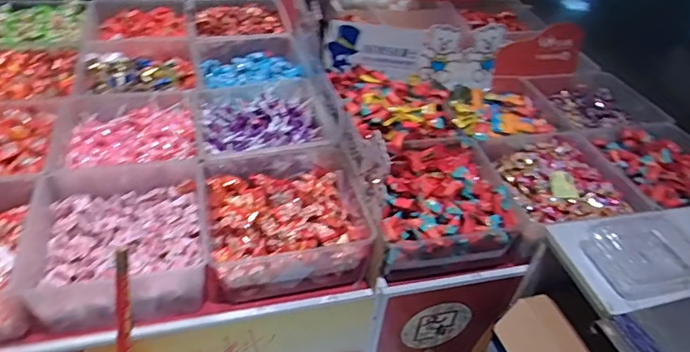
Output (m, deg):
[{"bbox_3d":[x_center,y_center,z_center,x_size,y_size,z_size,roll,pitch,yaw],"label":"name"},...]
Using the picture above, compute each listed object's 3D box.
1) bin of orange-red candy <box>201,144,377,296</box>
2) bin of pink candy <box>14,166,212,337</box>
[{"bbox_3d":[-0.129,0.060,1.050,0.294,0.133,0.345,-6,42,-16],"label":"bin of orange-red candy"},{"bbox_3d":[-0.418,0.117,0.971,0.295,0.103,0.326,-5,41,-15],"label":"bin of pink candy"}]

